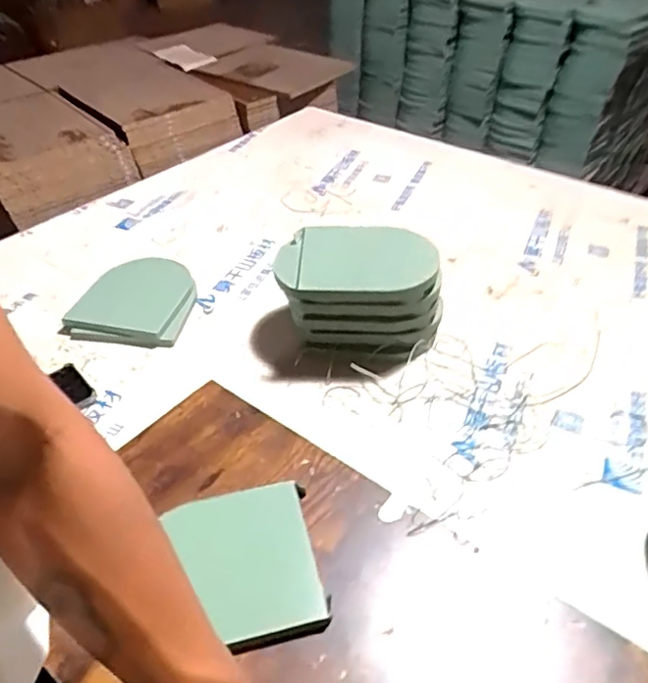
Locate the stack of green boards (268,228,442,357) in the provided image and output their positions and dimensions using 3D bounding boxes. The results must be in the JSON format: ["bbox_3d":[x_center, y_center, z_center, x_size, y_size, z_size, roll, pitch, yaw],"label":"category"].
[{"bbox_3d":[0.048,-0.065,0.764,0.205,0.128,0.136,1,42,5],"label":"stack of green boards"}]

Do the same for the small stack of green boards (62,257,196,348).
[{"bbox_3d":[-0.277,-0.062,0.858,0.170,0.033,0.175,1,42,6],"label":"small stack of green boards"}]

